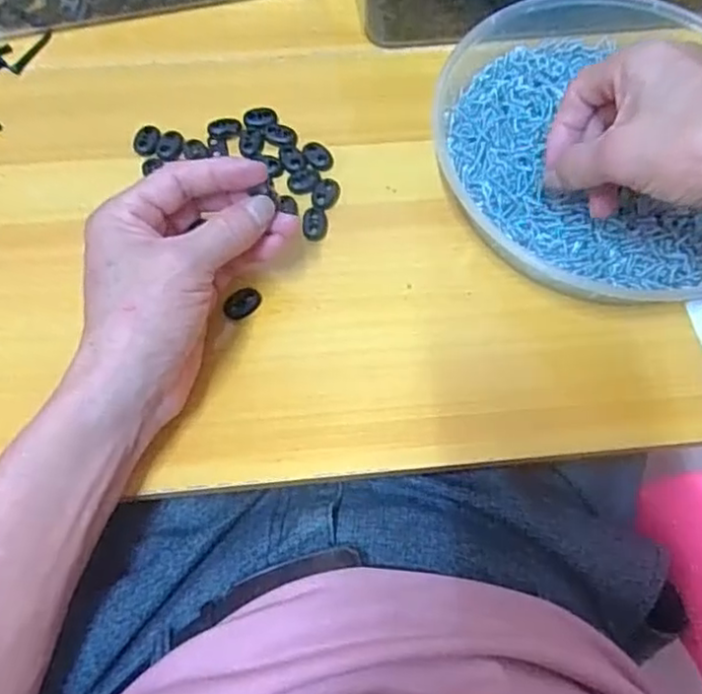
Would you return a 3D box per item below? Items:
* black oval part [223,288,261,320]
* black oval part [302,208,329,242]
[{"bbox_3d":[-0.062,-0.025,0.380,0.015,0.007,0.022,45,76,-1],"label":"black oval part"},{"bbox_3d":[-0.022,-0.076,0.407,0.015,0.004,0.020,2,67,-2],"label":"black oval part"}]

